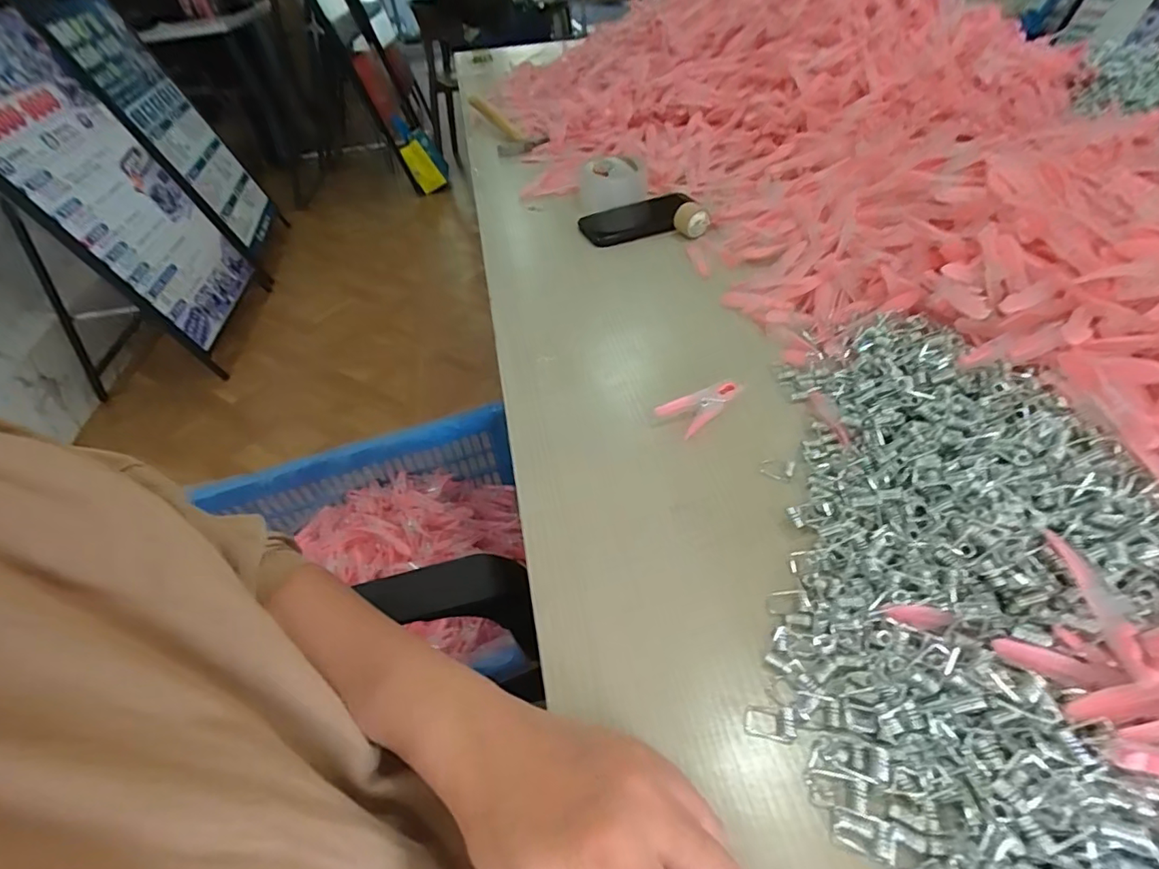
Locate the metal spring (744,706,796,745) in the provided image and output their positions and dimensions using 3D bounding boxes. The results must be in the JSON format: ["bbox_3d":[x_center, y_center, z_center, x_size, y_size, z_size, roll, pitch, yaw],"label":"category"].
[{"bbox_3d":[0.095,0.143,0.267,0.023,0.007,0.015,3,45,10],"label":"metal spring"}]

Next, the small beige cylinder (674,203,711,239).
[{"bbox_3d":[0.134,-0.260,0.647,0.027,0.036,0.034,-25,48,-18],"label":"small beige cylinder"}]

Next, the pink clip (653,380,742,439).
[{"bbox_3d":[0.099,-0.027,0.434,0.074,0.010,0.032,-33,50,-24],"label":"pink clip"}]

